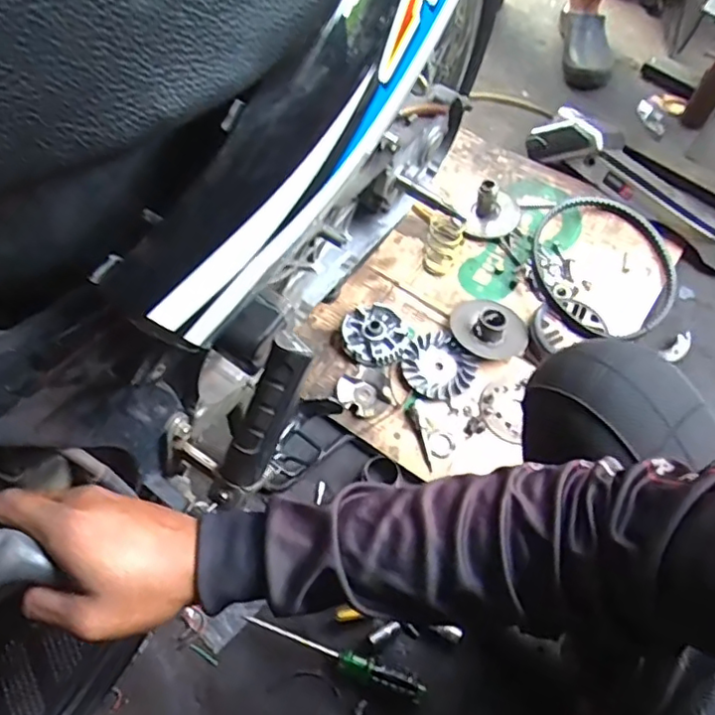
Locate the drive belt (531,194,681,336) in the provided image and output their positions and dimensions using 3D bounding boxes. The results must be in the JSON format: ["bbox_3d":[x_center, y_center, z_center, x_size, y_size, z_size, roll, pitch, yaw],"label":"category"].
[{"bbox_3d":[0.385,-0.142,0.960,0.247,0.032,0.275,39,67,17],"label":"drive belt"}]

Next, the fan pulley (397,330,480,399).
[{"bbox_3d":[0.119,0.012,0.889,0.097,0.017,0.105,1,62,-2],"label":"fan pulley"}]

